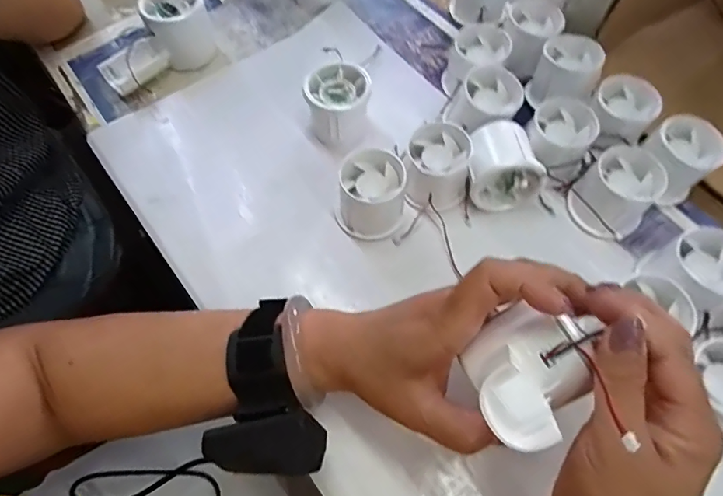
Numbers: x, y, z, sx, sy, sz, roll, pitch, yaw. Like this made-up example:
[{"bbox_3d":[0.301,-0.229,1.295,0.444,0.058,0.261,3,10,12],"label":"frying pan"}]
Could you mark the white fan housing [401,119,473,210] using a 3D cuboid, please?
[{"bbox_3d":[0.061,-0.066,0.382,0.051,0.049,0.051,0,63,0],"label":"white fan housing"}]

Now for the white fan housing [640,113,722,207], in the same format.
[{"bbox_3d":[0.250,-0.068,0.379,0.048,0.054,0.051,-28,66,-13],"label":"white fan housing"}]

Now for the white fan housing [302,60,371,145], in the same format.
[{"bbox_3d":[-0.020,-0.124,0.415,0.056,0.048,0.058,-5,63,-2],"label":"white fan housing"}]

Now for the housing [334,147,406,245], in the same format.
[{"bbox_3d":[0.007,-0.041,0.375,0.056,0.048,0.057,4,63,3],"label":"housing"}]

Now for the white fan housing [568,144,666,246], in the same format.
[{"bbox_3d":[0.201,-0.044,0.374,0.057,0.046,0.059,37,69,17],"label":"white fan housing"}]

